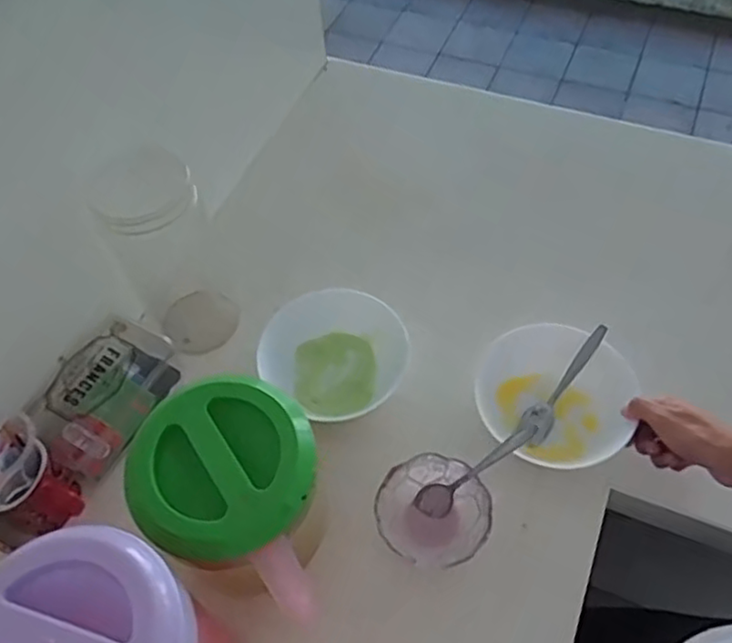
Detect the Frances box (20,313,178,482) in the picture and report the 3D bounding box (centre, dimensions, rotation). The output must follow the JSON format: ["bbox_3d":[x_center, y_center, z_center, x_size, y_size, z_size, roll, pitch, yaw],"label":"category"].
[{"bbox_3d":[-0.252,0.066,0.650,0.078,0.064,0.143,22,61,17],"label":"Frances box"}]

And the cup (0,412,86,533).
[{"bbox_3d":[-0.294,0.132,0.572,0.066,0.110,0.067,-27,59,-14],"label":"cup"}]

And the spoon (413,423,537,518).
[{"bbox_3d":[0.095,0.127,0.584,0.127,0.014,0.026,-42,58,18],"label":"spoon"}]

